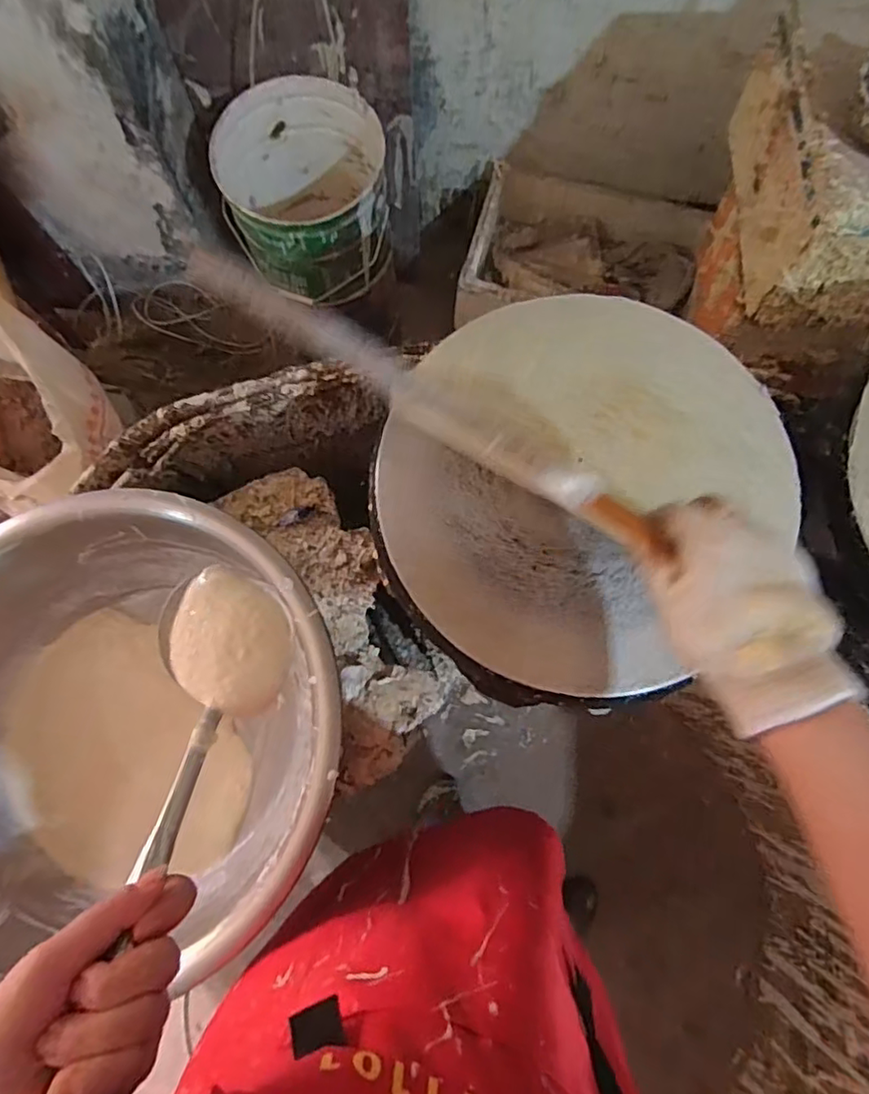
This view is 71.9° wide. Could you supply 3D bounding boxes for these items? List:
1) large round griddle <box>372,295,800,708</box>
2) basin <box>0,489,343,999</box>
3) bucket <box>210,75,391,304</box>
[{"bbox_3d":[0.123,-0.058,0.556,0.339,0.031,0.371,0,77,1],"label":"large round griddle"},{"bbox_3d":[-0.352,0.188,0.708,0.501,0.227,0.448,-1,77,1],"label":"basin"},{"bbox_3d":[-0.240,-0.655,1.156,0.288,0.260,0.293,0,77,1],"label":"bucket"}]

